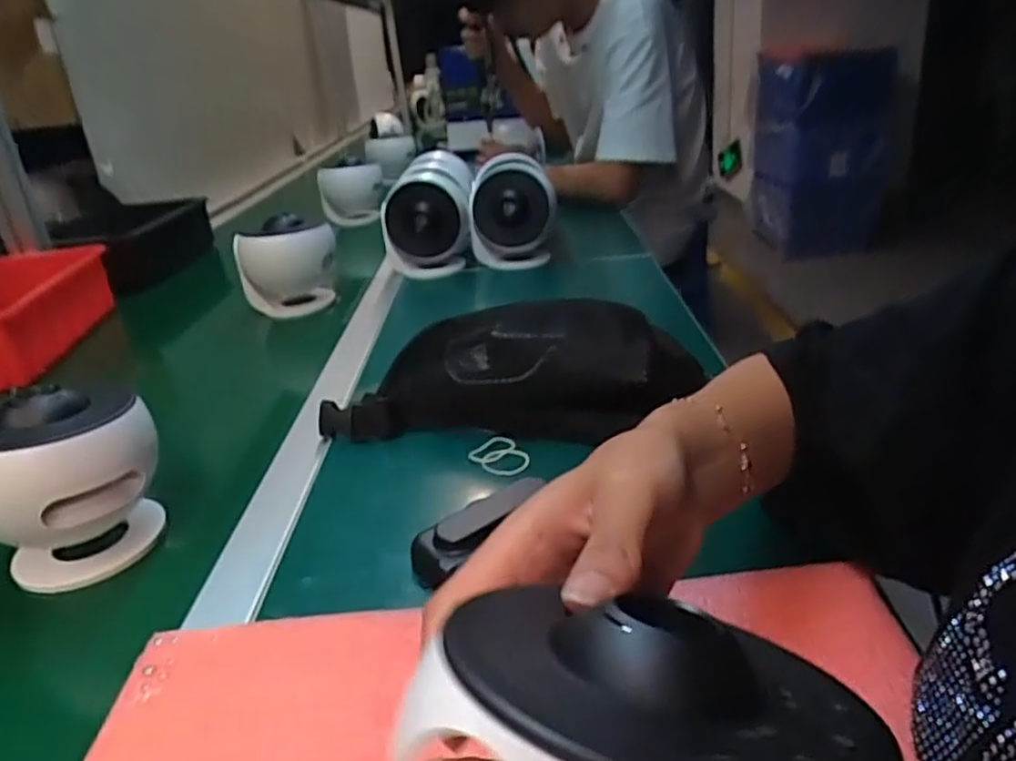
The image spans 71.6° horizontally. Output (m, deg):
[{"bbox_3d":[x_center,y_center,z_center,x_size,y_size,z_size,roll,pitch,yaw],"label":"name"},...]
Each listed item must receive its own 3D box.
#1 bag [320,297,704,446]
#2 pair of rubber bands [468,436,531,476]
[{"bbox_3d":[-0.001,-0.010,0.581,0.291,0.090,0.093,1,25,12],"label":"bag"},{"bbox_3d":[-0.005,0.058,0.536,0.036,0.007,0.049,-24,31,-35],"label":"pair of rubber bands"}]

